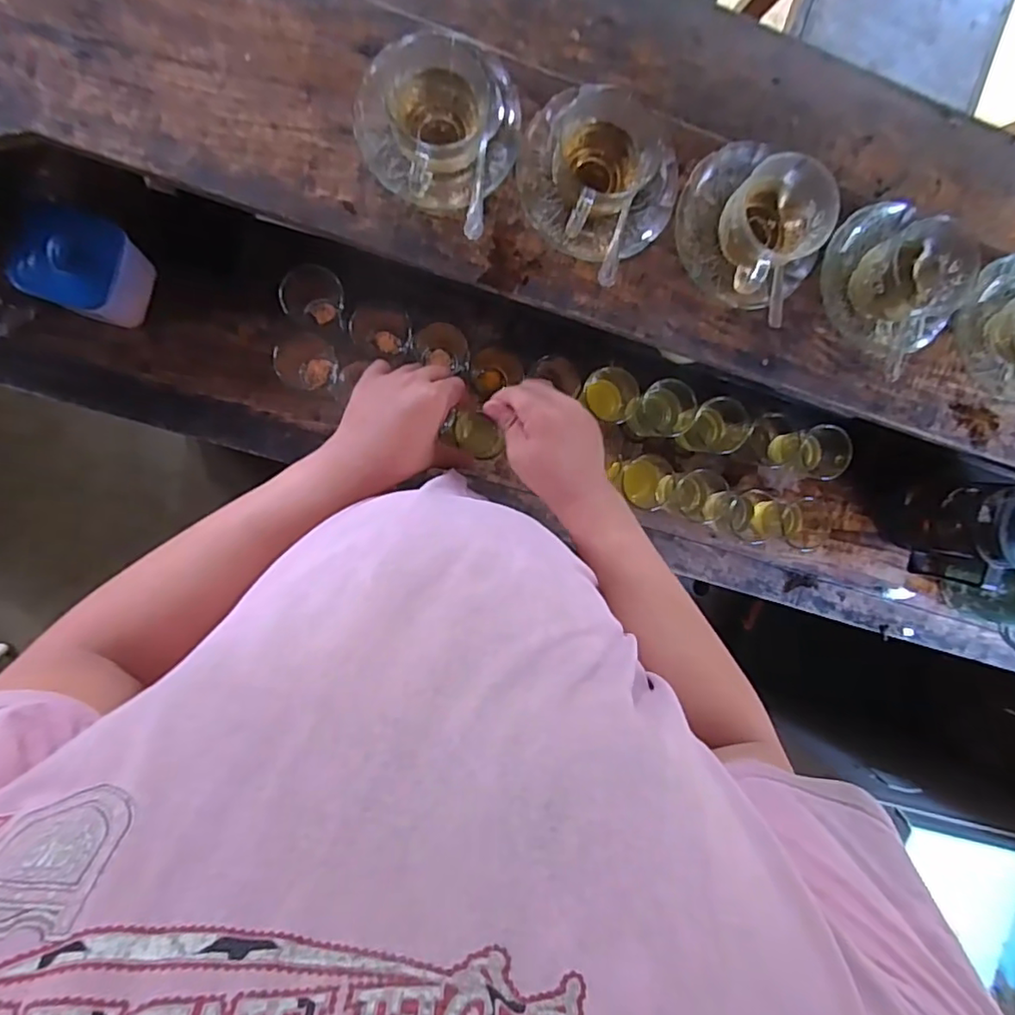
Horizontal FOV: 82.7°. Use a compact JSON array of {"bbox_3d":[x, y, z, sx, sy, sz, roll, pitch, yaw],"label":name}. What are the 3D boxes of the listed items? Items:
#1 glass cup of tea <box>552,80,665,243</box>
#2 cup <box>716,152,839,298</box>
[{"bbox_3d":[0.073,-0.296,0.494,0.097,0.061,0.089,-1,95,-7],"label":"glass cup of tea"},{"bbox_3d":[0.231,-0.246,0.500,0.082,0.062,0.089,-1,95,-7],"label":"cup"}]

